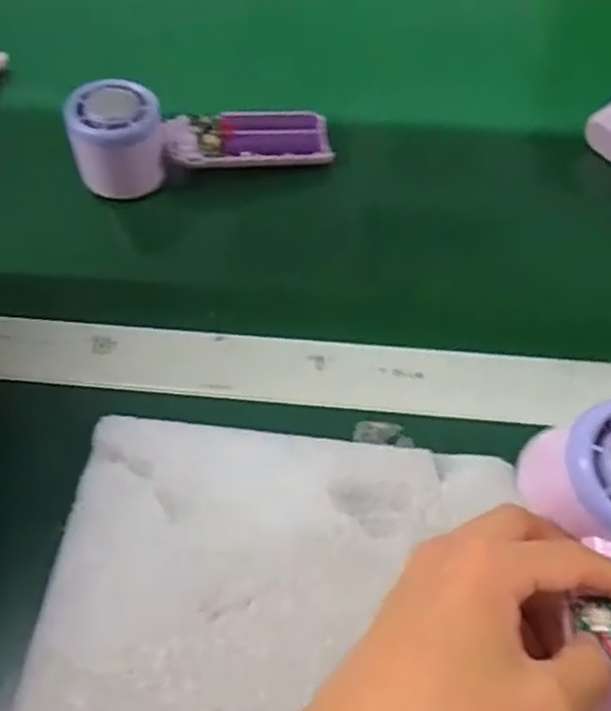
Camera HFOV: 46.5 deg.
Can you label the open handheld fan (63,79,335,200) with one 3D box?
[{"bbox_3d":[-0.067,-0.148,0.470,0.164,0.055,0.045,-9,58,-1],"label":"open handheld fan"}]

